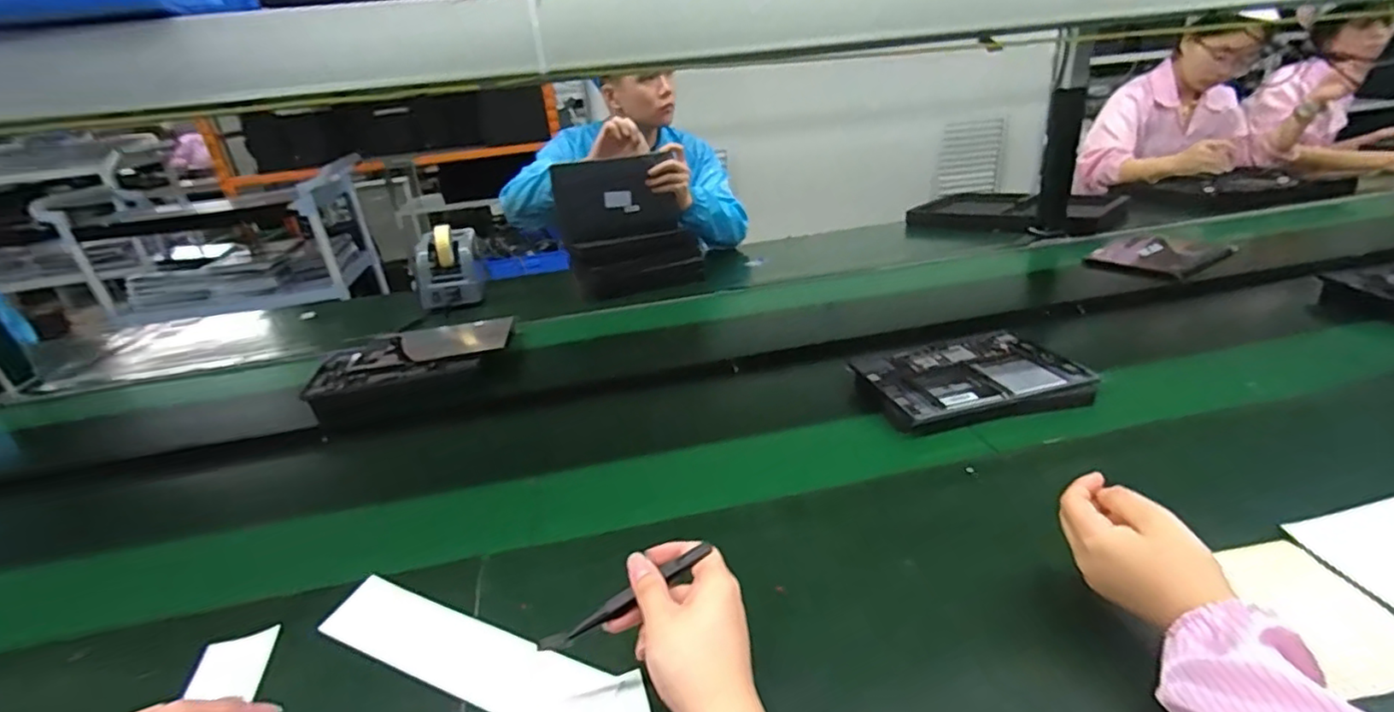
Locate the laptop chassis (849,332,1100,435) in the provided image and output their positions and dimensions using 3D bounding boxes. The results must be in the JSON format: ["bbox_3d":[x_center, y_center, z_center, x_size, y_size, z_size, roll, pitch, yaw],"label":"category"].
[{"bbox_3d":[0.348,0.033,0.796,0.265,0.027,0.177,-11,26,-11],"label":"laptop chassis"}]

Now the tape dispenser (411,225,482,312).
[{"bbox_3d":[-0.533,-0.193,1.320,0.128,0.145,0.146,-12,26,-13],"label":"tape dispenser"}]

